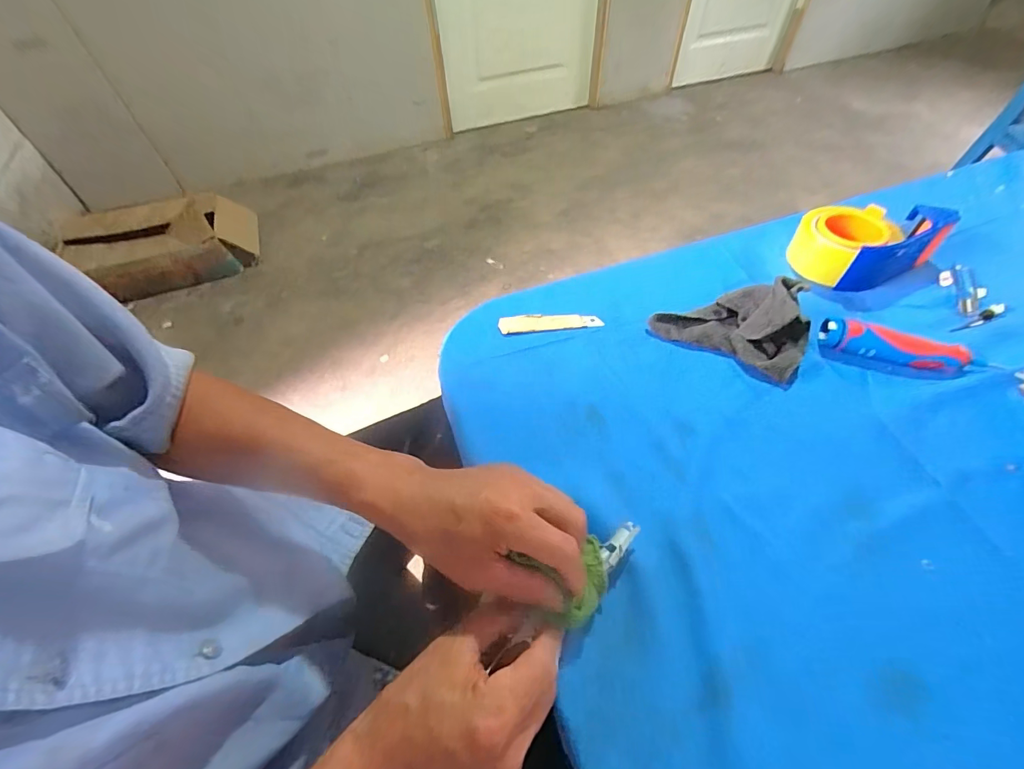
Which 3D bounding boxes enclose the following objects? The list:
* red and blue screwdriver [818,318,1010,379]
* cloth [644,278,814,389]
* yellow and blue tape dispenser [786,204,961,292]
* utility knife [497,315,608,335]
[{"bbox_3d":[0.402,-0.033,0.433,0.156,0.030,0.030,16,57,15],"label":"red and blue screwdriver"},{"bbox_3d":[0.238,-0.074,0.457,0.151,0.053,0.091,27,60,21],"label":"cloth"},{"bbox_3d":[0.426,-0.181,0.527,0.158,0.057,0.113,-24,57,-13],"label":"yellow and blue tape dispenser"},{"bbox_3d":[0.044,-0.072,0.494,0.117,0.006,0.024,-4,54,1],"label":"utility knife"}]

